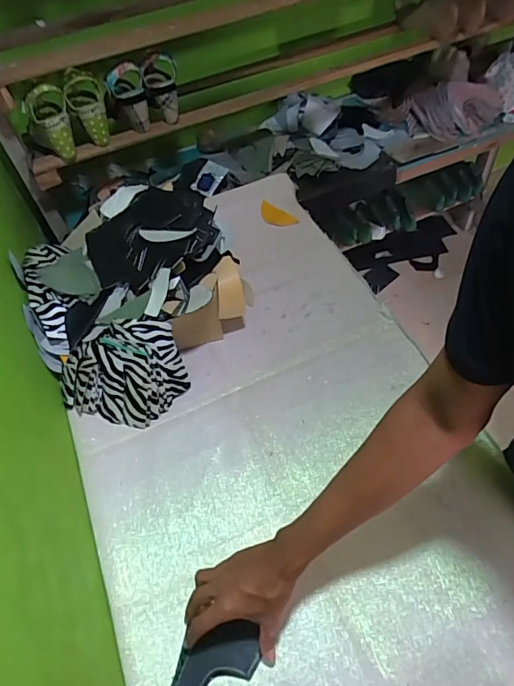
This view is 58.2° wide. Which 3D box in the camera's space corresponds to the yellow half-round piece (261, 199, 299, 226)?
[{"bbox_3d":[0.045,-0.289,1.055,0.101,0.008,0.055,30,68,15],"label":"yellow half-round piece"}]

